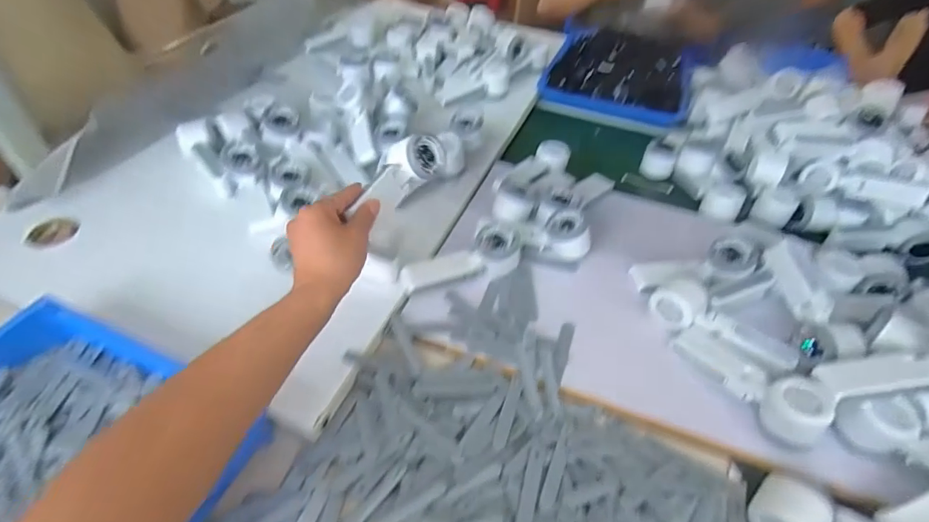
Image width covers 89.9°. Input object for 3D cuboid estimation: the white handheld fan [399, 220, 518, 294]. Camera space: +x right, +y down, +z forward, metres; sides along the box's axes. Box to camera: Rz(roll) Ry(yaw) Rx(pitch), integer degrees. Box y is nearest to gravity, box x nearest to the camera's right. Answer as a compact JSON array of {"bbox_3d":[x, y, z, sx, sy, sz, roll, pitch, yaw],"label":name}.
[{"bbox_3d":[-0.002,-0.002,0.638,0.173,0.058,0.051,-14,48,-18],"label":"white handheld fan"}]

